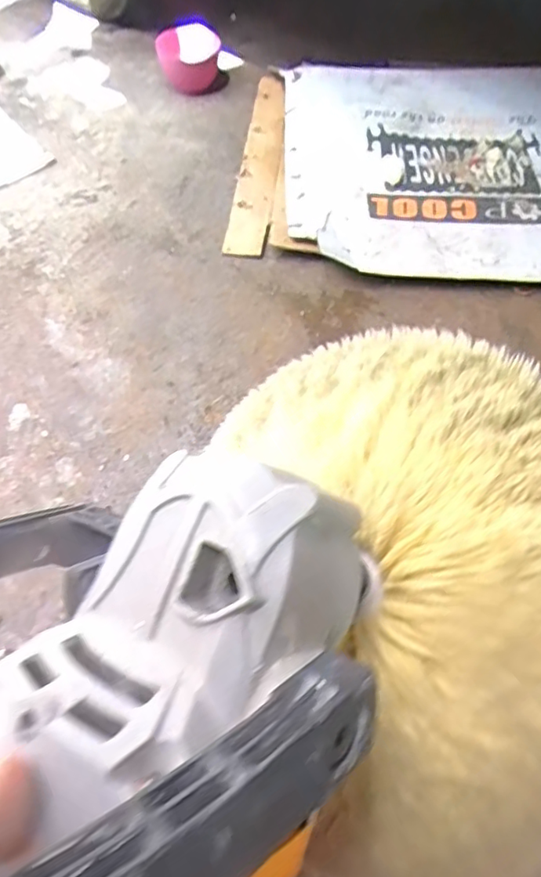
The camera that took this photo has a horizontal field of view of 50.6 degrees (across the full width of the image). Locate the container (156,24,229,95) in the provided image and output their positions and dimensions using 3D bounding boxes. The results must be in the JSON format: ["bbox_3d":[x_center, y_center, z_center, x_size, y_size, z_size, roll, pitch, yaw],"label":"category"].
[{"bbox_3d":[-0.194,-0.954,1.418,0.164,0.136,0.132,-9,61,-7],"label":"container"}]

